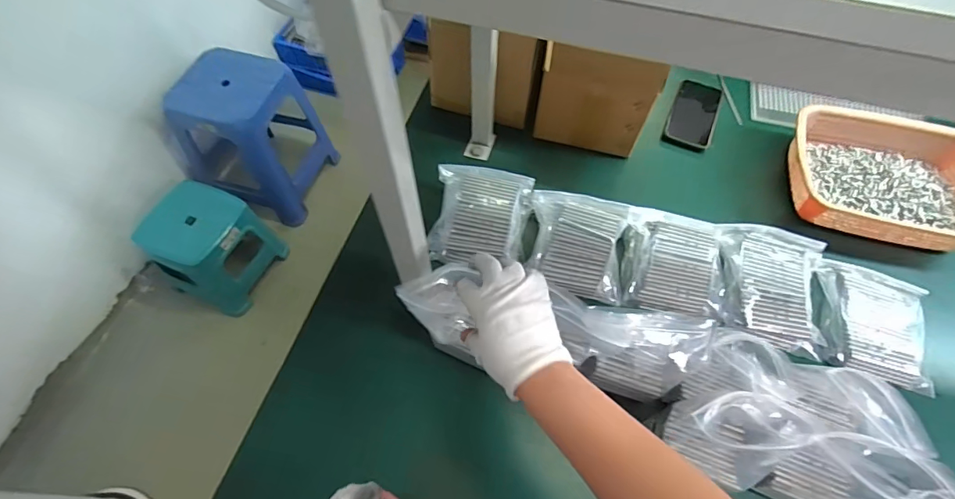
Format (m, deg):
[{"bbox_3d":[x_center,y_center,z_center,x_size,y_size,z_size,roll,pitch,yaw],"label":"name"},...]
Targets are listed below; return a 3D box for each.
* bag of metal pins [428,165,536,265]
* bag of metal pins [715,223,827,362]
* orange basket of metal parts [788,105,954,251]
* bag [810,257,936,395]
[{"bbox_3d":[0.008,-0.052,0.673,0.138,0.056,0.152,6,60,2],"label":"bag of metal pins"},{"bbox_3d":[0.404,0.046,0.630,0.146,0.047,0.164,14,61,7],"label":"bag of metal pins"},{"bbox_3d":[0.636,-0.119,0.719,0.286,0.069,0.216,12,61,6],"label":"orange basket of metal parts"},{"bbox_3d":[0.539,0.096,0.625,0.135,0.033,0.159,12,60,6],"label":"bag"}]

